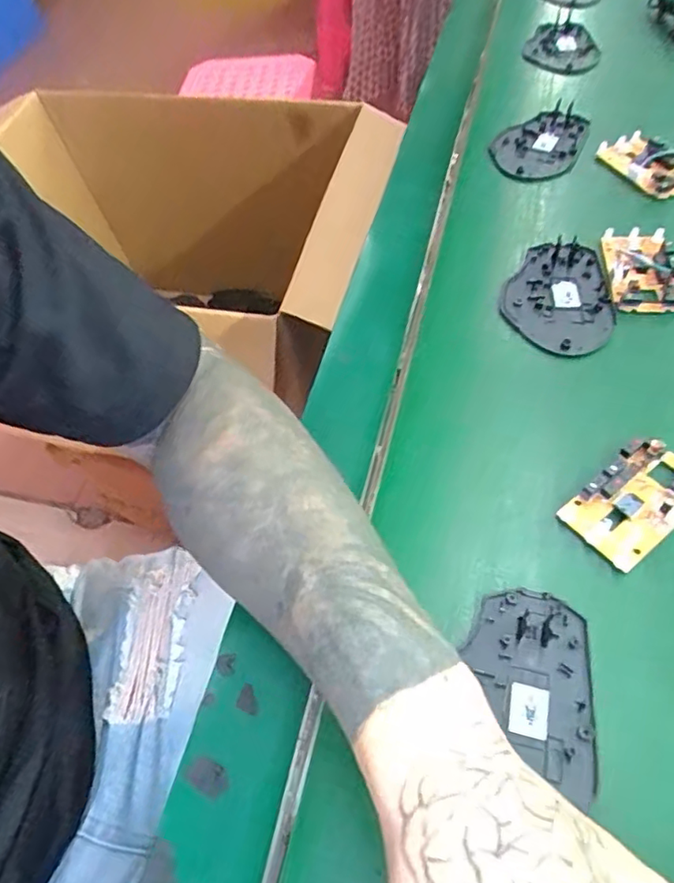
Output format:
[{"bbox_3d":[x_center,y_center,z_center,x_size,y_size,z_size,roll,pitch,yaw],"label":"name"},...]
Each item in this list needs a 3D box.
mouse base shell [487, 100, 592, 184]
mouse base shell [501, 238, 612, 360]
[{"bbox_3d":[0.190,-0.277,0.541,0.074,0.016,0.133,24,61,20],"label":"mouse base shell"},{"bbox_3d":[0.154,-0.102,0.417,0.071,0.009,0.107,1,56,6],"label":"mouse base shell"}]

